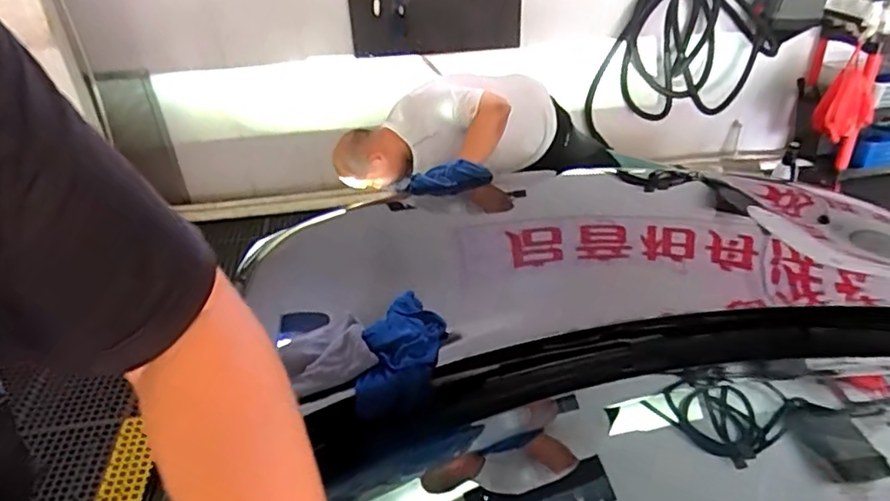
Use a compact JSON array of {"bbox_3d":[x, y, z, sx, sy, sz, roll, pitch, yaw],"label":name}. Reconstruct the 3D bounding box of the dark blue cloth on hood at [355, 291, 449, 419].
[{"bbox_3d":[-0.069,0.168,1.049,0.125,0.071,0.246,5,35,11],"label":"dark blue cloth on hood"}]

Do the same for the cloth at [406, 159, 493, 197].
[{"bbox_3d":[0.010,-0.205,1.740,0.243,0.088,0.076,-5,34,-4],"label":"cloth"}]

